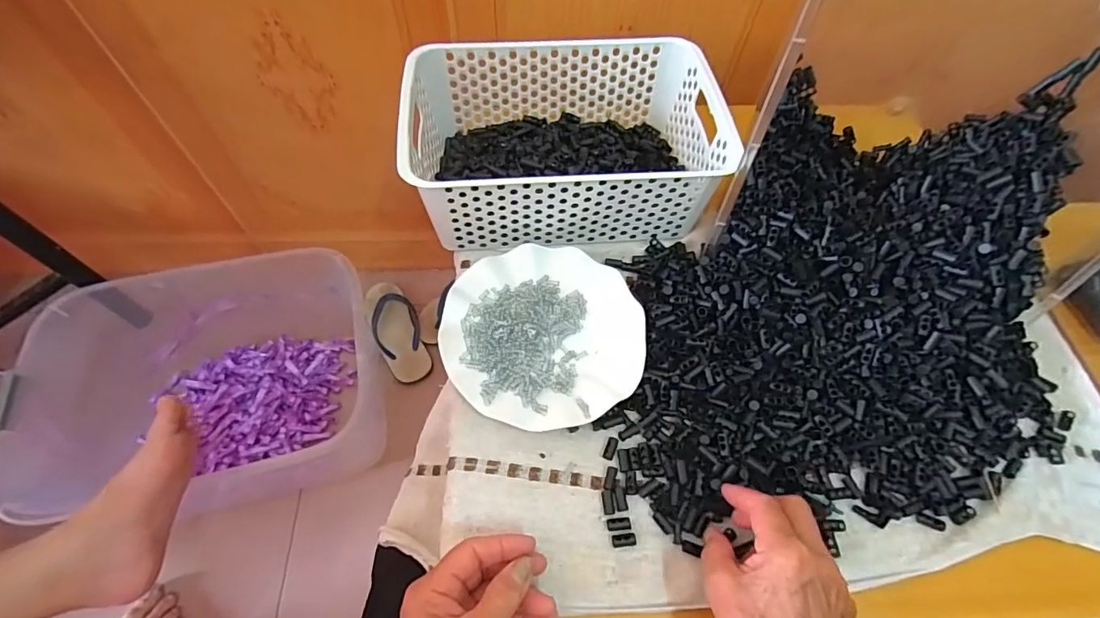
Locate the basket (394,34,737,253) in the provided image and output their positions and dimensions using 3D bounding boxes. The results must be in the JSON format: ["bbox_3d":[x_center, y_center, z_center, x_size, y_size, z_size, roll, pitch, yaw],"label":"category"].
[{"bbox_3d":[0.012,-0.175,0.516,0.301,0.101,0.203,-6,62,-6],"label":"basket"}]

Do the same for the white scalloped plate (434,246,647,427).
[{"bbox_3d":[-0.006,0.019,0.460,0.180,0.018,0.181,1,61,-2],"label":"white scalloped plate"}]

